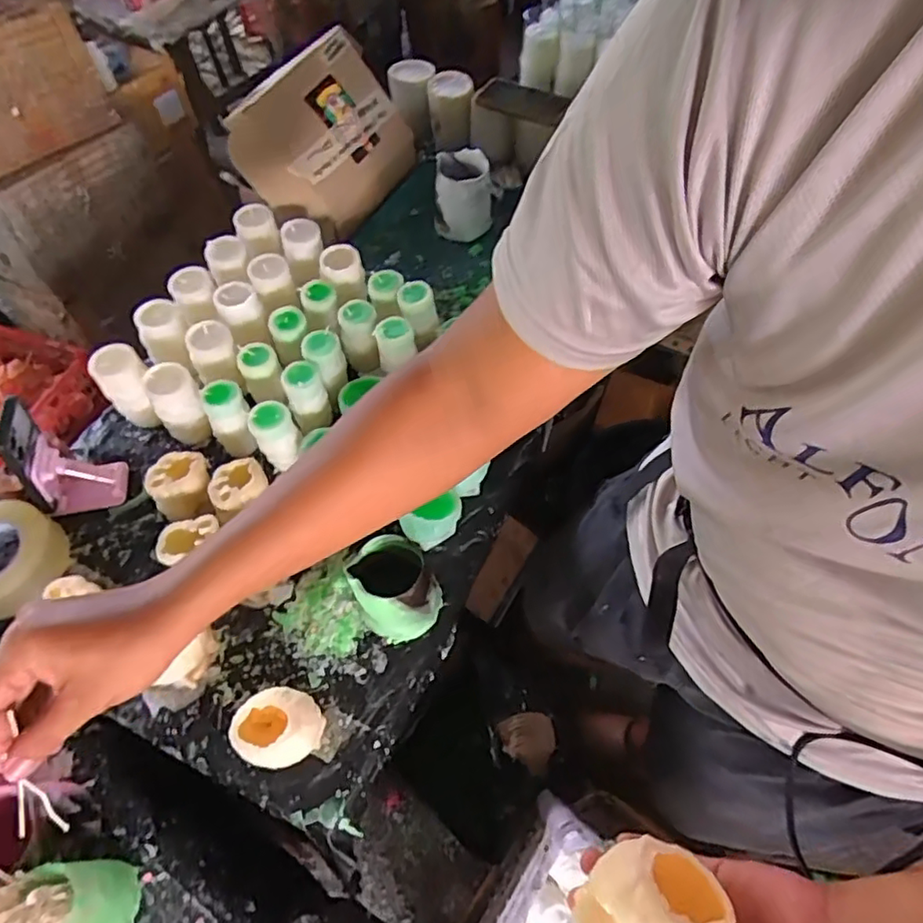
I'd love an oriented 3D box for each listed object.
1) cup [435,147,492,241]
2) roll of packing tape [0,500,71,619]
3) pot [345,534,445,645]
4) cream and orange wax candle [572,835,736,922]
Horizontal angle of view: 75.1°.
[{"bbox_3d":[0.000,-0.451,1.007,0.094,0.102,0.102,-4,60,-1],"label":"cup"},{"bbox_3d":[-0.558,0.117,0.727,0.127,0.051,0.135,14,61,10],"label":"roll of packing tape"},{"bbox_3d":[-0.071,0.143,0.663,0.080,0.110,0.081,-1,60,1],"label":"pot"},{"bbox_3d":[0.112,0.274,0.364,0.076,0.069,0.074,-11,60,-5],"label":"cream and orange wax candle"}]

